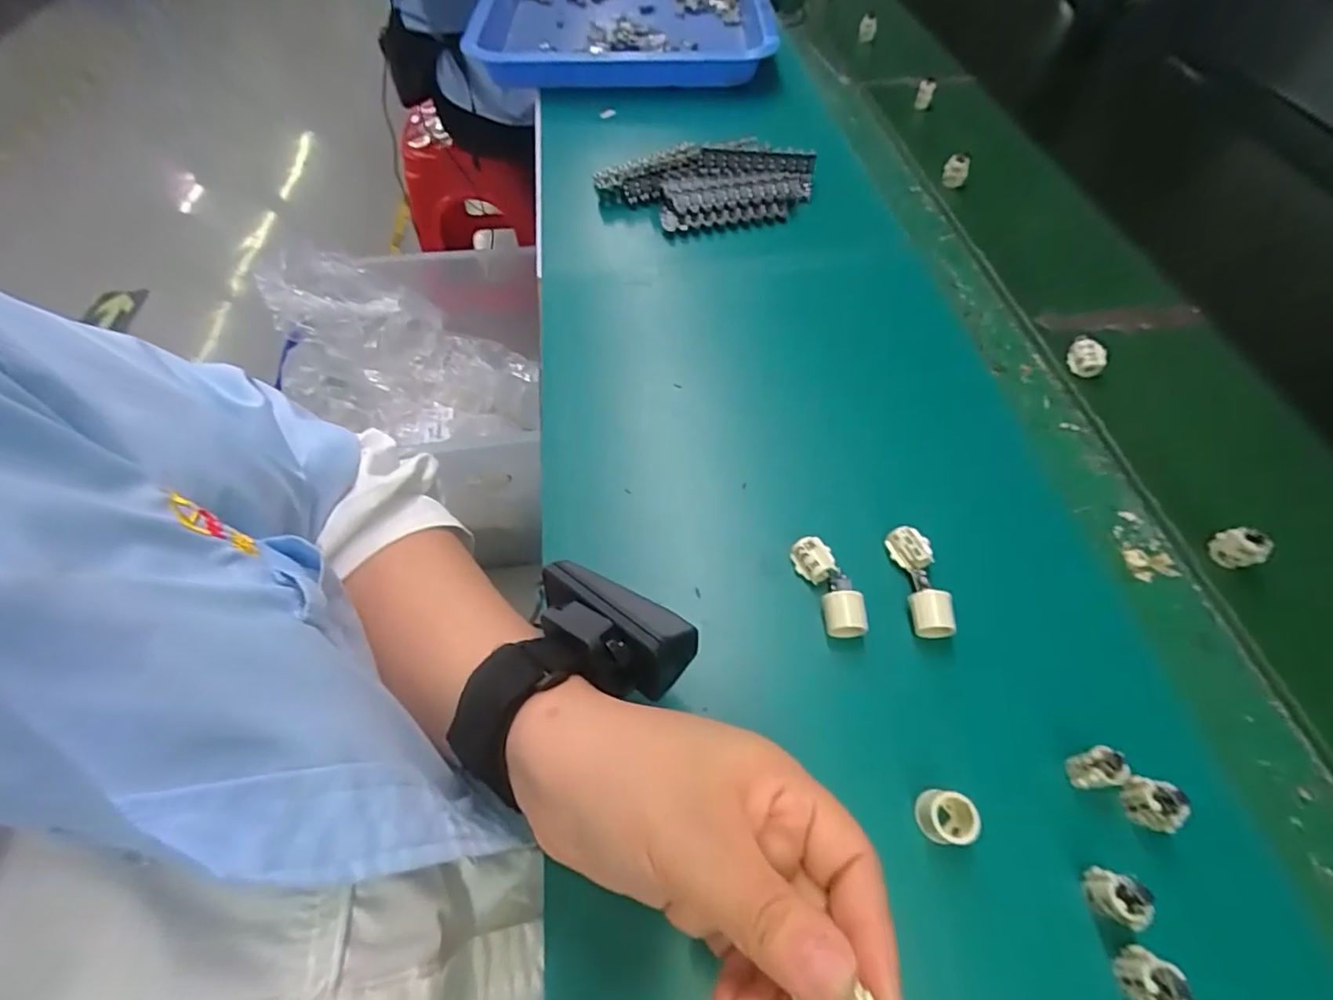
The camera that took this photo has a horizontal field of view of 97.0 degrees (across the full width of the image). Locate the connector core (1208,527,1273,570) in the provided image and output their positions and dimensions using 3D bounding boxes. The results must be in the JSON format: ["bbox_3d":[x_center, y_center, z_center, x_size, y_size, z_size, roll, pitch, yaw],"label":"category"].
[{"bbox_3d":[0.310,0.025,0.318,0.015,0.020,0.018,2,56,0],"label":"connector core"}]

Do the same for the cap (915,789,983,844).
[{"bbox_3d":[0.117,0.133,0.247,0.020,0.019,0.019,0,56,-1],"label":"cap"}]

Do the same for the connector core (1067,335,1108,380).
[{"bbox_3d":[0.289,-0.099,0.405,0.024,0.019,0.018,31,61,18],"label":"connector core"}]

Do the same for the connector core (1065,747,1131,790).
[{"bbox_3d":[0.183,0.115,0.251,0.016,0.020,0.014,-11,57,-8],"label":"connector core"}]

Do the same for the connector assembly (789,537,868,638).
[{"bbox_3d":[0.085,0.044,0.307,0.022,0.018,0.056,-13,57,-10],"label":"connector assembly"}]

